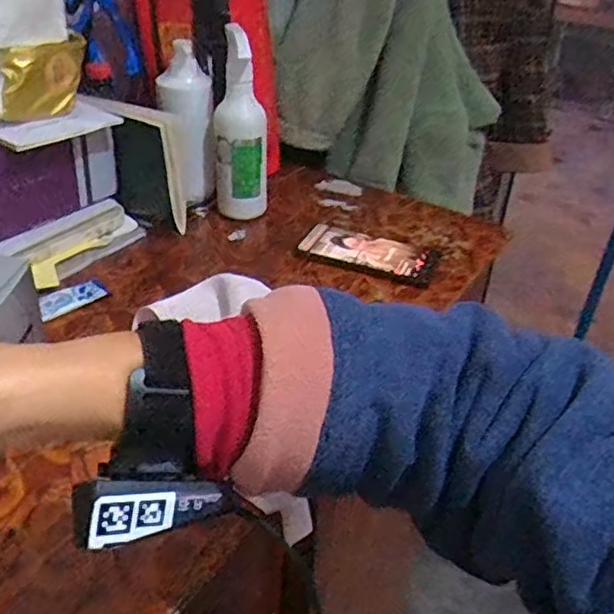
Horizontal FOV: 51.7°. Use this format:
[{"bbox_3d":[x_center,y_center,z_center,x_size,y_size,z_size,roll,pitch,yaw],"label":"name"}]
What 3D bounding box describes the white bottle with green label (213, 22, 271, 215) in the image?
[{"bbox_3d":[-0.082,-0.217,0.787,0.065,0.224,0.062,0,34,-4],"label":"white bottle with green label"}]

